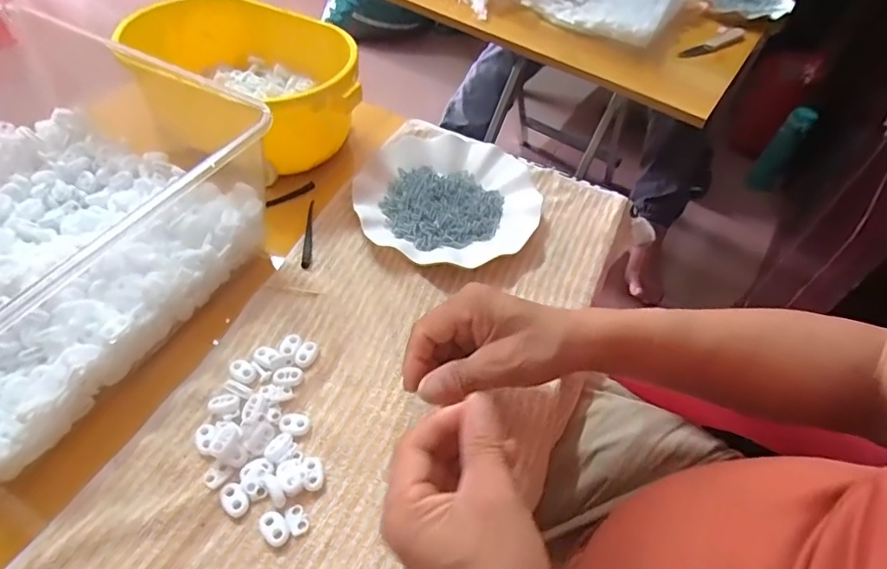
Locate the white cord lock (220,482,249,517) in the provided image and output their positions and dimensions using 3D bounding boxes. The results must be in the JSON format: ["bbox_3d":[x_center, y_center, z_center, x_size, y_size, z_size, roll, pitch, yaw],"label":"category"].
[{"bbox_3d":[-0.138,0.141,0.342,0.014,0.005,0.022,-31,60,-27],"label":"white cord lock"}]

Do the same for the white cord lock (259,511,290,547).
[{"bbox_3d":[-0.109,0.156,0.333,0.015,0.004,0.023,-35,62,-29],"label":"white cord lock"}]

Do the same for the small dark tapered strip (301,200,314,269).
[{"bbox_3d":[-0.129,-0.048,0.495,0.007,0.008,0.086,-2,52,-5],"label":"small dark tapered strip"}]

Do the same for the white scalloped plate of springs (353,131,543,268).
[{"bbox_3d":[0.004,-0.092,0.534,0.187,0.031,0.172,3,51,-4],"label":"white scalloped plate of springs"}]

